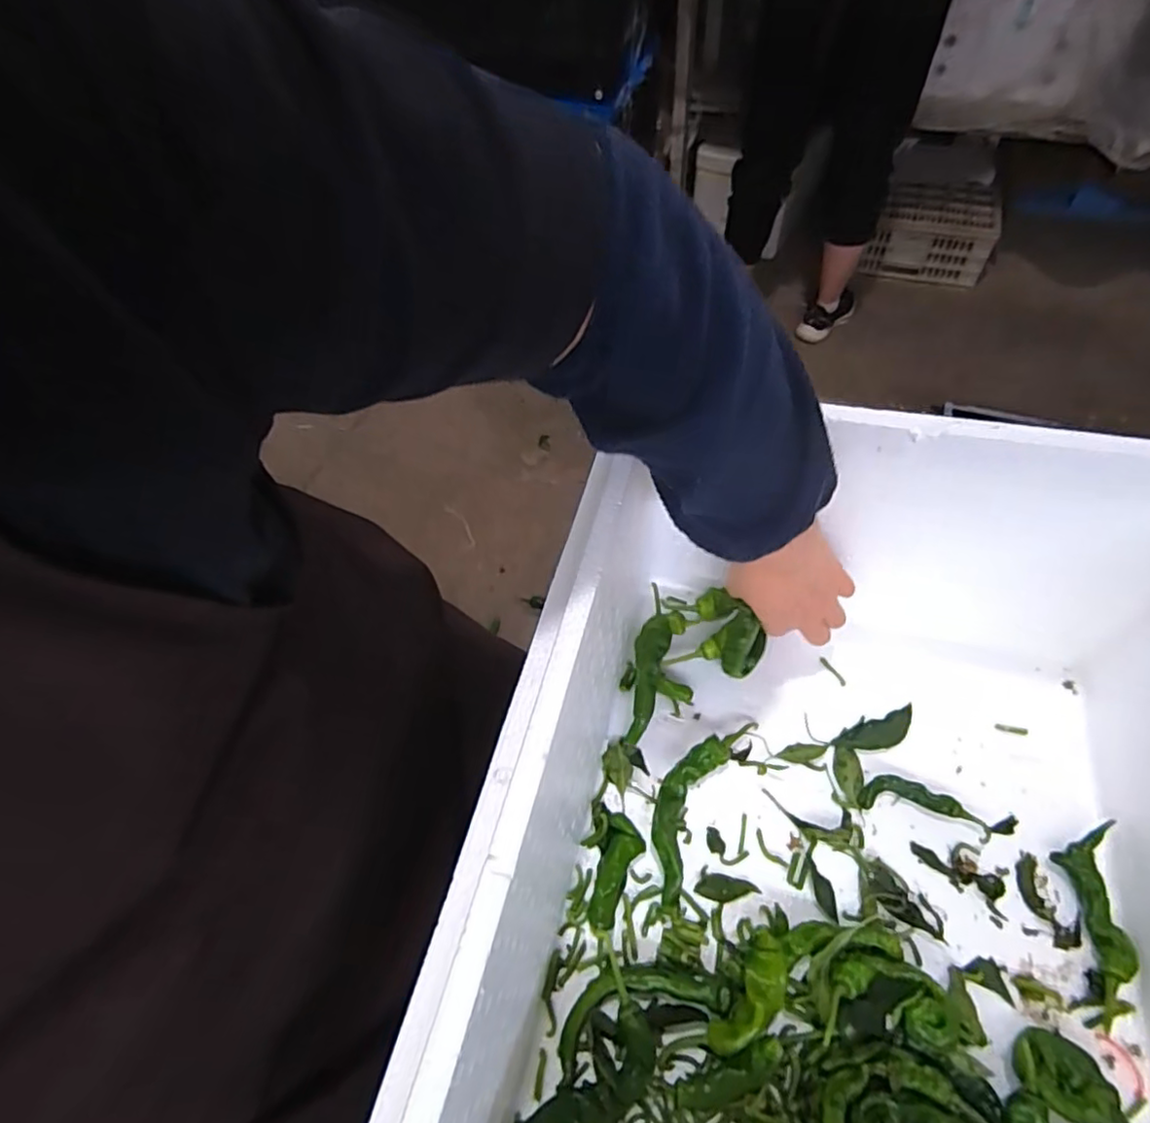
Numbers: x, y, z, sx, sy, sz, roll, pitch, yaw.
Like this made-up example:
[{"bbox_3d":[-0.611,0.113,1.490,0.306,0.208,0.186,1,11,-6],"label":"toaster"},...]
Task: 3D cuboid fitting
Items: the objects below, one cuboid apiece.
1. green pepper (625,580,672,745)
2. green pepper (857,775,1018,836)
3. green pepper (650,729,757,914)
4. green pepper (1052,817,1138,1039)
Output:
[{"bbox_3d":[0.068,0.089,0.555,0.029,0.034,0.143,10,58,11],"label":"green pepper"},{"bbox_3d":[0.288,0.193,0.489,0.115,0.011,0.027,8,57,10],"label":"green pepper"},{"bbox_3d":[0.093,0.194,0.500,0.045,0.025,0.162,23,61,18],"label":"green pepper"},{"bbox_3d":[0.368,0.252,0.433,0.034,0.023,0.129,9,58,10],"label":"green pepper"}]

